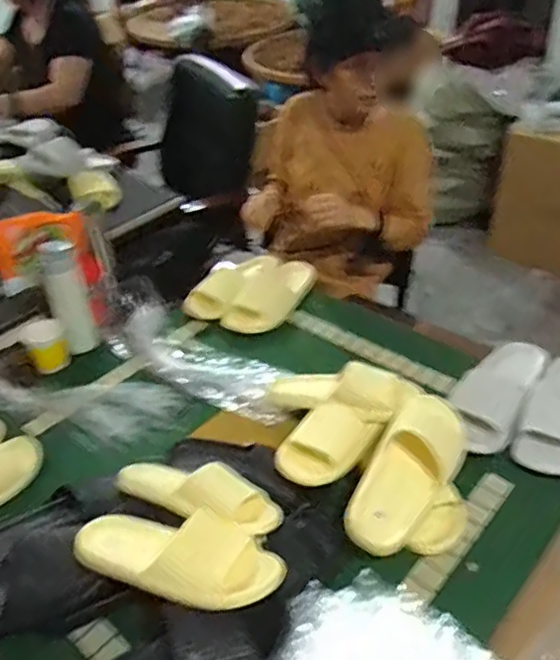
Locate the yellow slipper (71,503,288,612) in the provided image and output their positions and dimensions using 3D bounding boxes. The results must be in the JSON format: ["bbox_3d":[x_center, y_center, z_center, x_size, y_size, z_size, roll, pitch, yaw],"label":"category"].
[{"bbox_3d":[-0.126,0.259,0.737,0.250,0.062,0.097,6,39,11],"label":"yellow slipper"}]

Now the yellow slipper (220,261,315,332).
[{"bbox_3d":[-0.008,-0.083,1.313,0.097,0.062,0.251,22,45,29],"label":"yellow slipper"}]

